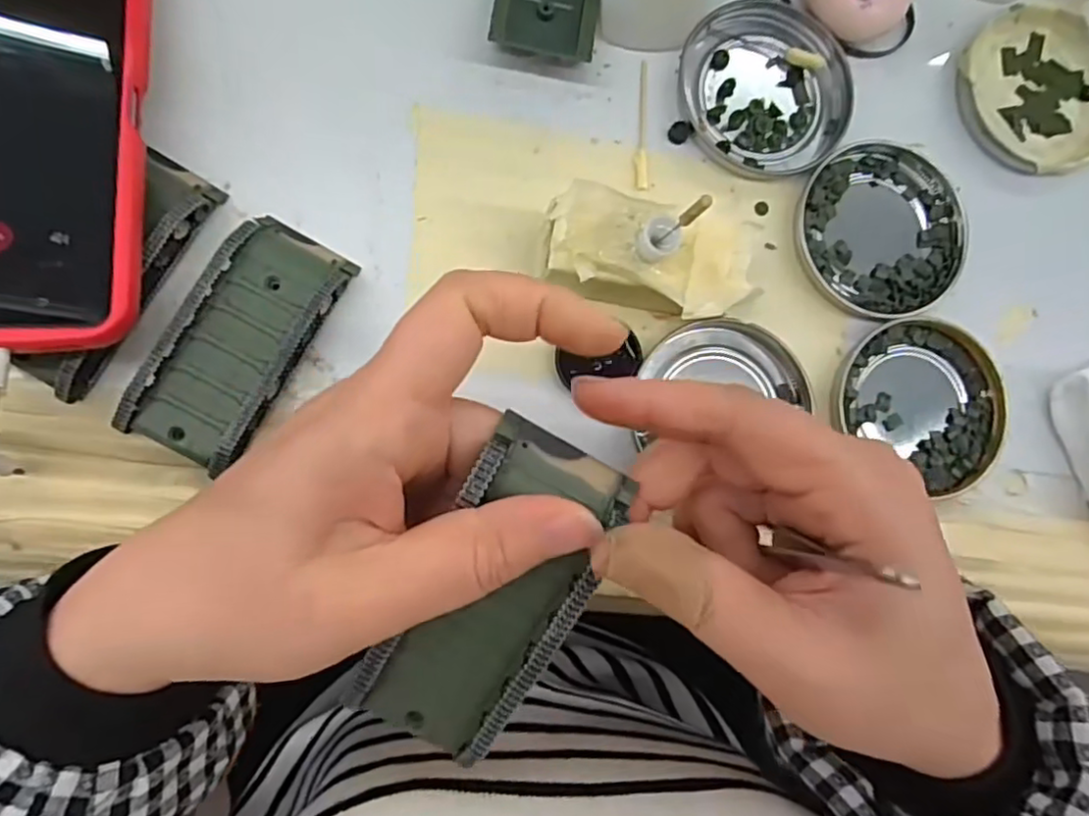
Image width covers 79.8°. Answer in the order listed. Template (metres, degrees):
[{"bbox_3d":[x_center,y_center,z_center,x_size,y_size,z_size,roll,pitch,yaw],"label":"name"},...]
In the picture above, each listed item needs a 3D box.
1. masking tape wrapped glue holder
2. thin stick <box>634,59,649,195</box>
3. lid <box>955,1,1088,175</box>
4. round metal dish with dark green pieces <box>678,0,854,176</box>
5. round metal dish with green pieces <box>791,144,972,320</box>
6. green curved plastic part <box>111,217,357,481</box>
[{"bbox_3d":[0.038,-0.059,0.262,0.085,0.040,0.042,8,83,-7],"label":"masking tape wrapped glue holder"},{"bbox_3d":[0.043,-0.125,0.286,0.006,0.004,0.059,2,86,-8],"label":"thin stick"},{"bbox_3d":[0.237,-0.152,0.310,0.074,0.014,0.077,1,84,-8],"label":"lid"},{"bbox_3d":[0.100,-0.143,0.292,0.075,0.009,0.074,1,84,-8],"label":"round metal dish with dark green pieces"},{"bbox_3d":[0.152,-0.082,0.294,0.078,0.008,0.082,1,84,-8],"label":"round metal dish with green pieces"},{"bbox_3d":[-0.115,-0.026,0.250,0.044,0.019,0.094,30,81,-4],"label":"green curved plastic part"}]

